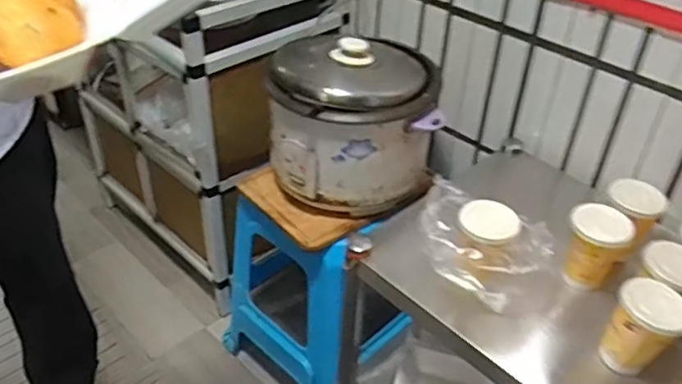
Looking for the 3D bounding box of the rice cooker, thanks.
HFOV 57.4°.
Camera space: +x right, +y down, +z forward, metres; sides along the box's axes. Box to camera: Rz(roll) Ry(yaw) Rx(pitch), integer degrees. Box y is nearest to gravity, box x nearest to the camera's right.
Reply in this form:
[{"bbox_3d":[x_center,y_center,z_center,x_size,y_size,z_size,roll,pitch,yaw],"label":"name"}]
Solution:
[{"bbox_3d":[0.023,-0.125,1.098,0.281,0.240,0.242,3,38,0],"label":"rice cooker"}]

